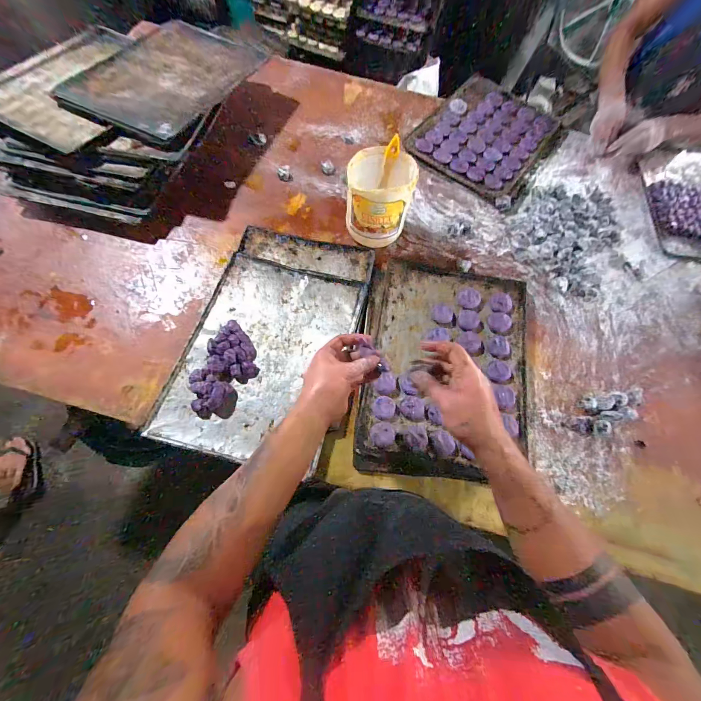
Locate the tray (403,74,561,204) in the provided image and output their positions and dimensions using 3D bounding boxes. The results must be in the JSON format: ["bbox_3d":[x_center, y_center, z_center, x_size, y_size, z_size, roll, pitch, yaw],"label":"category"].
[{"bbox_3d":[0.418,-0.674,0.936,0.353,0.024,0.468,34,72,9],"label":"tray"}]

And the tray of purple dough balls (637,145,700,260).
[{"bbox_3d":[1.028,-0.431,0.880,0.318,0.024,0.414,10,70,1],"label":"tray of purple dough balls"}]

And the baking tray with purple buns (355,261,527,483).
[{"bbox_3d":[0.201,0.030,0.664,0.357,0.033,0.473,11,70,1],"label":"baking tray with purple buns"}]

